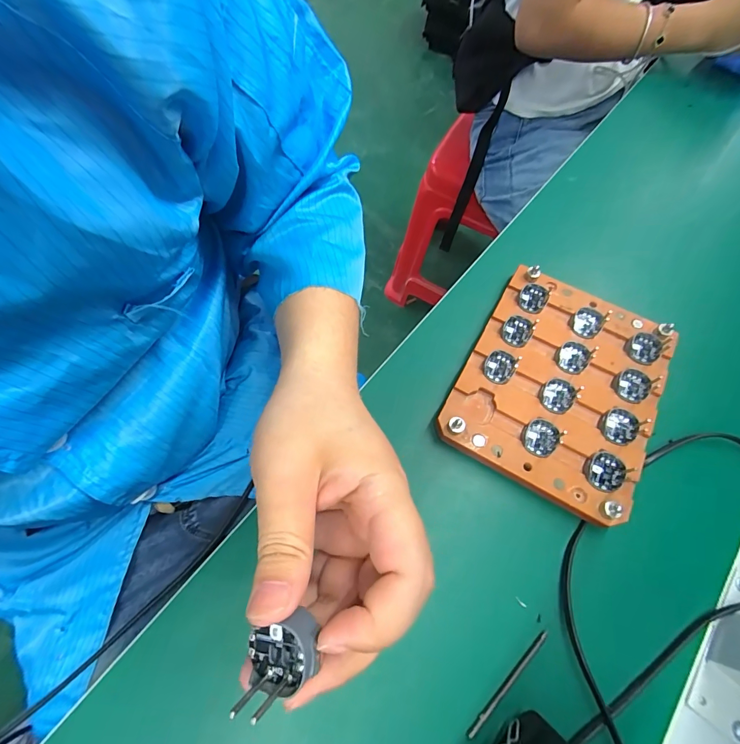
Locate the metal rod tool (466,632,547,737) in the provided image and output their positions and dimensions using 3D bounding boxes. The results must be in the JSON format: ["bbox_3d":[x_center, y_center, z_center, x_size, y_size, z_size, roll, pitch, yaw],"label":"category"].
[{"bbox_3d":[0.092,0.204,0.247,0.079,0.004,0.004,-39,73,-16],"label":"metal rod tool"}]

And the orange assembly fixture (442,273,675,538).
[{"bbox_3d":[0.158,0.010,0.318,0.146,0.028,0.183,29,69,9],"label":"orange assembly fixture"}]

